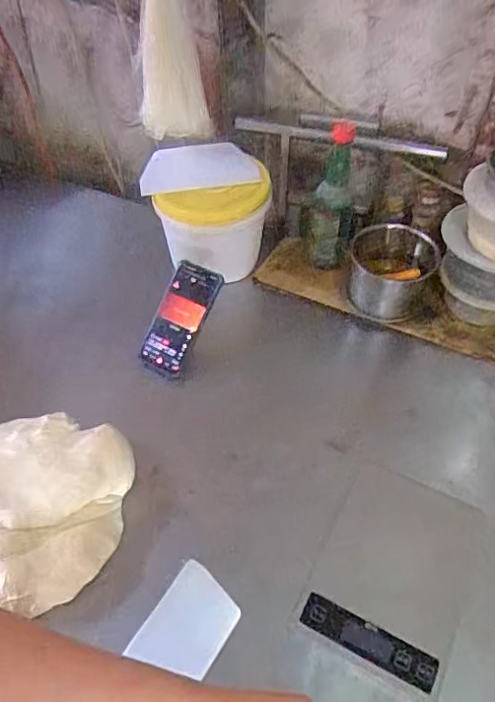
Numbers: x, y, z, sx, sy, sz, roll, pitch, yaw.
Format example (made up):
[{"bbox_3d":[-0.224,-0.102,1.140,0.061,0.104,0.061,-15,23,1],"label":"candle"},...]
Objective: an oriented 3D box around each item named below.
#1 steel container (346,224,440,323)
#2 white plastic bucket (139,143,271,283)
[{"bbox_3d":[0.230,-0.124,0.925,0.138,0.116,0.119,13,51,13],"label":"steel container"},{"bbox_3d":[-0.070,-0.228,0.981,0.207,0.186,0.217,-1,49,1],"label":"white plastic bucket"}]

